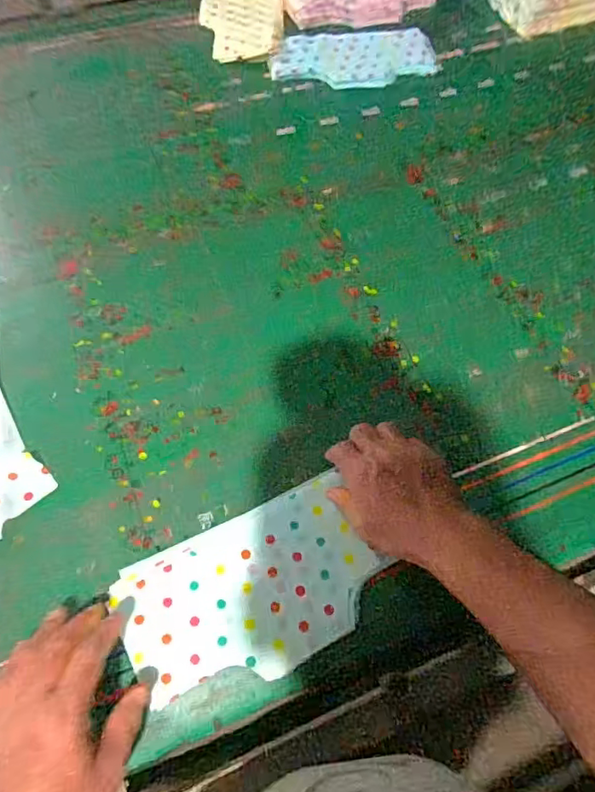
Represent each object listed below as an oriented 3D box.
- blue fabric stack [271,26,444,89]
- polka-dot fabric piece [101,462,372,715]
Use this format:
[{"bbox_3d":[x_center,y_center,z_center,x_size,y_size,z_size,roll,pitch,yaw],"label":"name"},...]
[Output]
[{"bbox_3d":[0.102,-0.594,0.927,0.294,0.026,0.148,-9,60,-7],"label":"blue fabric stack"},{"bbox_3d":[-0.042,0.187,0.503,0.234,0.008,0.146,-23,63,-15],"label":"polka-dot fabric piece"}]

